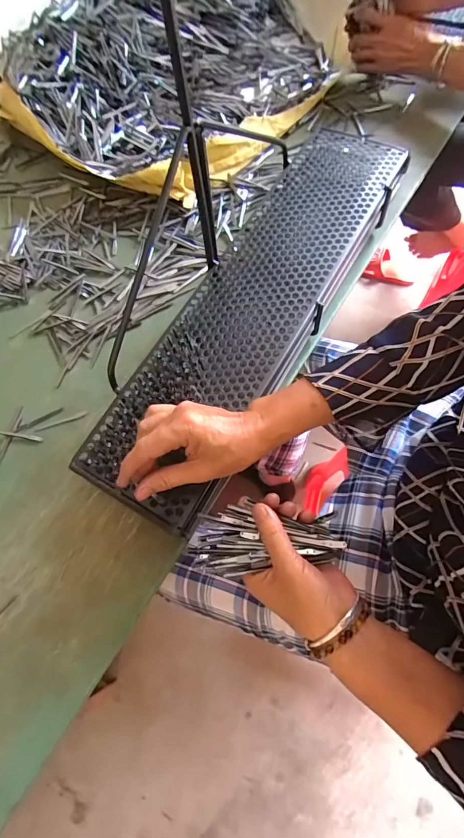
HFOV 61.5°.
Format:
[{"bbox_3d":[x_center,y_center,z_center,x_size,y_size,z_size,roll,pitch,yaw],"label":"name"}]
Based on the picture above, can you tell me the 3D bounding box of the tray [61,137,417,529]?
[{"bbox_3d":[0.043,-0.161,0.480,0.148,0.021,0.596,30,72,13],"label":"tray"}]

